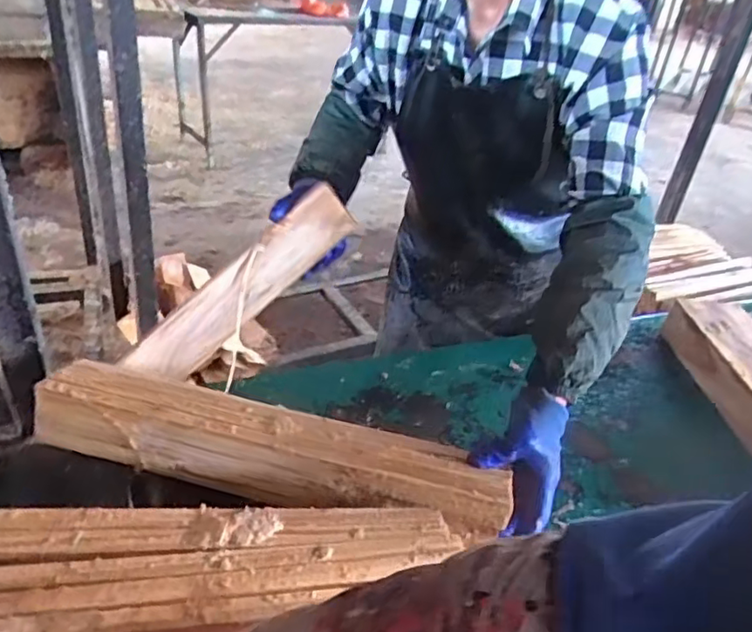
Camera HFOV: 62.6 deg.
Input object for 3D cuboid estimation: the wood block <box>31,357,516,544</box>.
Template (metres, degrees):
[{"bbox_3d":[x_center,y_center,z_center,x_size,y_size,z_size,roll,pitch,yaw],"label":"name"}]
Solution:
[{"bbox_3d":[-0.122,0.146,0.697,0.521,0.070,0.099,13,34,9],"label":"wood block"}]

